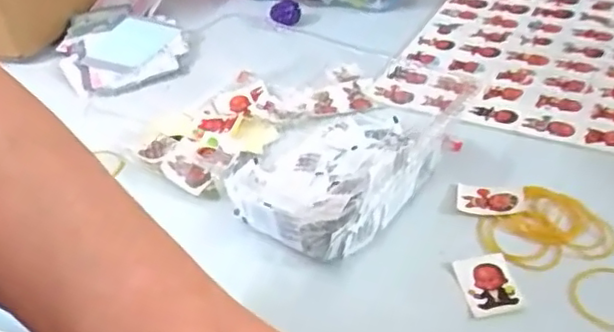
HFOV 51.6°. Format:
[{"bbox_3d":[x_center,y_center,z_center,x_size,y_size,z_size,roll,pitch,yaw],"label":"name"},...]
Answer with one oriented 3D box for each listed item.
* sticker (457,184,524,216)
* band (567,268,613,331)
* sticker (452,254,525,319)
[{"bbox_3d":[0.114,0.021,0.399,0.040,0.004,0.023,10,41,20],"label":"sticker"},{"bbox_3d":[0.163,0.072,0.338,0.045,0.004,0.042,0,45,0],"label":"band"},{"bbox_3d":[0.100,0.066,0.352,0.028,0.004,0.039,-8,38,-1],"label":"sticker"}]

